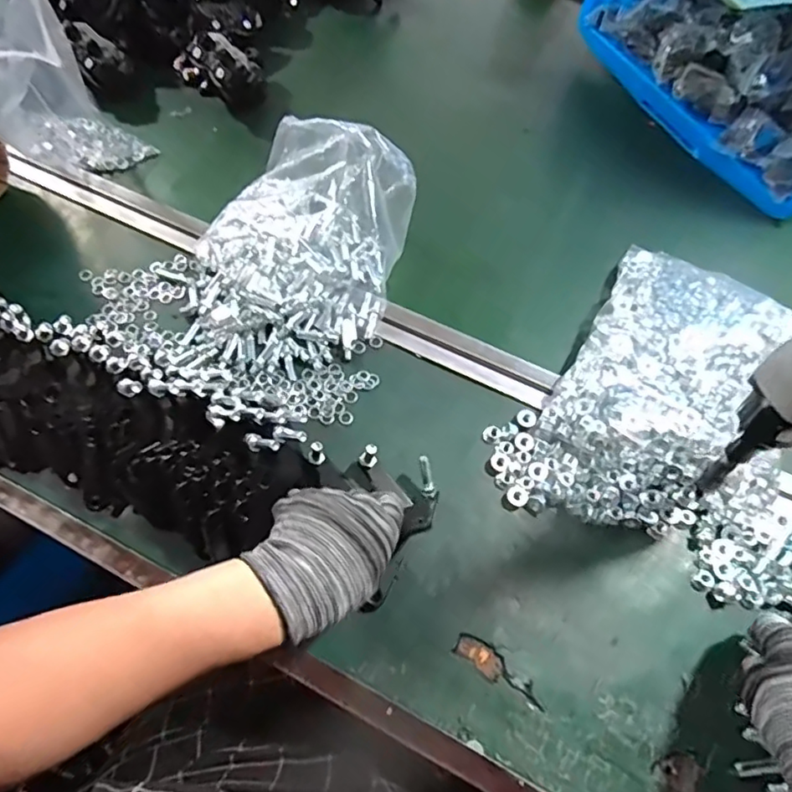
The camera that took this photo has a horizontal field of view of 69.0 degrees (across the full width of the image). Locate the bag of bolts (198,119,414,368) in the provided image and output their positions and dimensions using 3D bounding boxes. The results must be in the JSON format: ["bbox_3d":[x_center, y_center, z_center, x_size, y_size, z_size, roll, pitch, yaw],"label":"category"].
[{"bbox_3d":[-0.085,-0.166,0.547,0.205,0.076,0.198,29,66,13],"label":"bag of bolts"}]

